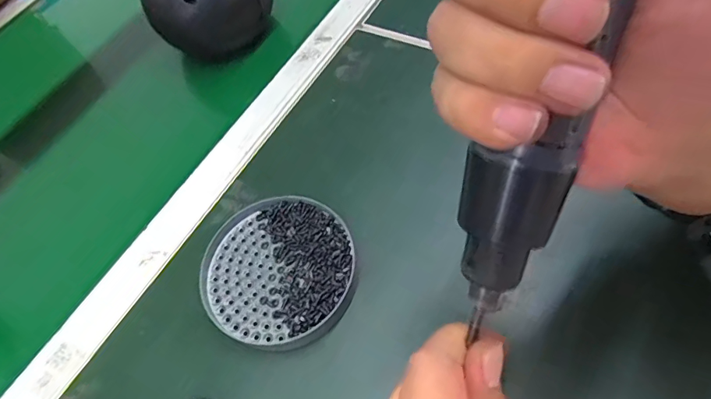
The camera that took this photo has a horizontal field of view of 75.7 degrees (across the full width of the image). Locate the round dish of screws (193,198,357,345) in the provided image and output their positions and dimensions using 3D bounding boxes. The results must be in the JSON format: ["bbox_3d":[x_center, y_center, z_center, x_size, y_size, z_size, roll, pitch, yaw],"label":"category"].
[{"bbox_3d":[-0.057,0.052,0.342,0.116,0.025,0.109,-4,58,7],"label":"round dish of screws"}]

